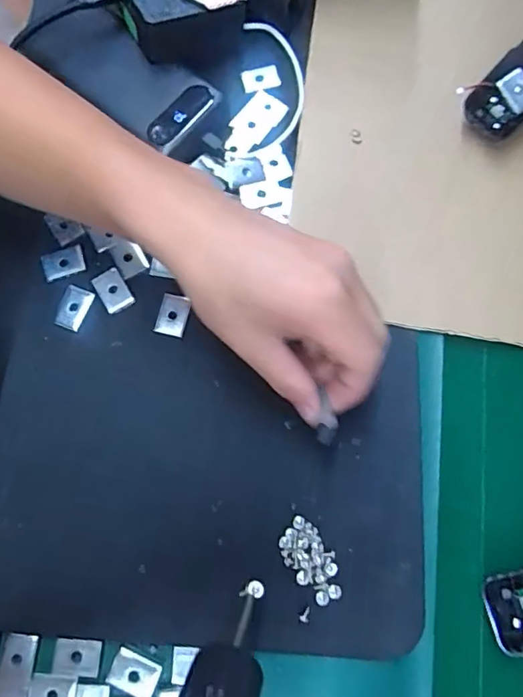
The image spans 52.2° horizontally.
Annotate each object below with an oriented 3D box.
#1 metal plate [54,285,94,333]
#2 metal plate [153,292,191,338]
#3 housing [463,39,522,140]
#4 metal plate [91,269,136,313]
[{"bbox_3d":[-0.130,-0.028,0.365,0.020,0.004,0.029,22,78,6],"label":"metal plate"},{"bbox_3d":[-0.060,-0.023,0.363,0.020,0.004,0.028,14,77,4],"label":"metal plate"},{"bbox_3d":[0.181,-0.185,0.383,0.064,0.028,0.042,-40,79,-8],"label":"housing"},{"bbox_3d":[-0.103,-0.040,0.367,0.020,0.004,0.030,-31,78,-6],"label":"metal plate"}]

